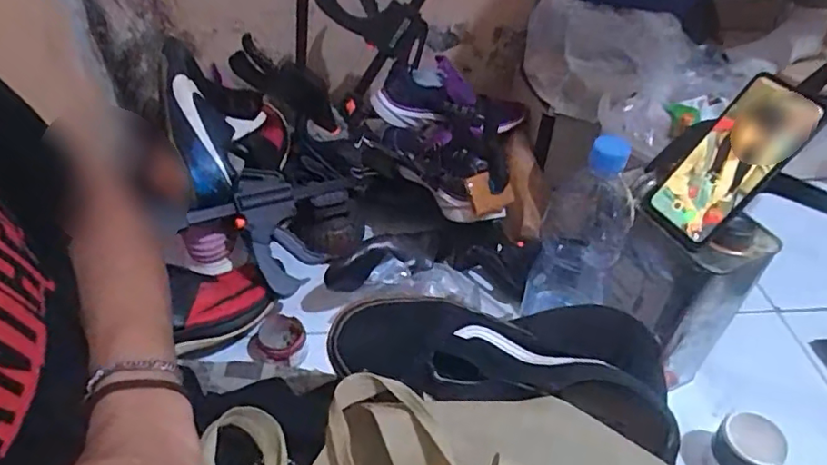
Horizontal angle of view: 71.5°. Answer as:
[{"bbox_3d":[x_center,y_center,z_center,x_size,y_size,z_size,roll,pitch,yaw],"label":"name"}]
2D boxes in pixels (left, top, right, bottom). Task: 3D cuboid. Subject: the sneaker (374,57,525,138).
[{"bbox_3d":[0.062,-0.217,0.942,0.257,0.095,0.115,-1,39,-35],"label":"sneaker"}]

